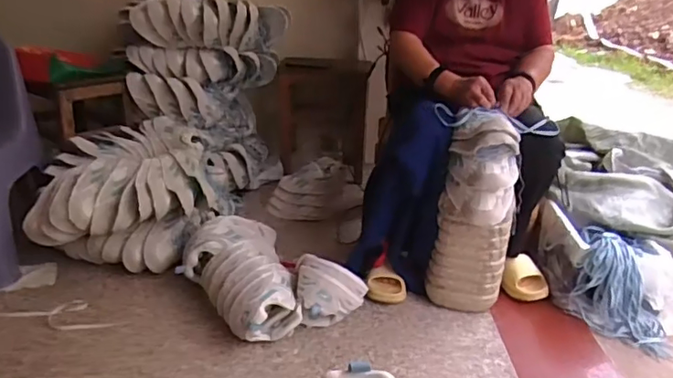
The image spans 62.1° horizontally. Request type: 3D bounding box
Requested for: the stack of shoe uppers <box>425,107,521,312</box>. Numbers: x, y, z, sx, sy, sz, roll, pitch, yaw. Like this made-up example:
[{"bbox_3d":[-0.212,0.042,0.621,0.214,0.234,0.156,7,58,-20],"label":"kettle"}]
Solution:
[{"bbox_3d":[0.320,0.070,1.296,0.170,0.484,0.158,10,24,18],"label":"stack of shoe uppers"}]

